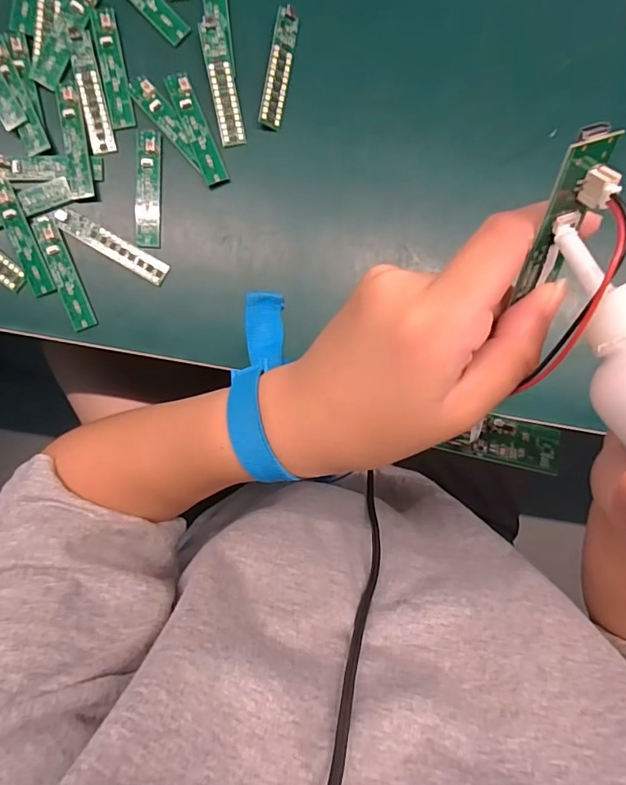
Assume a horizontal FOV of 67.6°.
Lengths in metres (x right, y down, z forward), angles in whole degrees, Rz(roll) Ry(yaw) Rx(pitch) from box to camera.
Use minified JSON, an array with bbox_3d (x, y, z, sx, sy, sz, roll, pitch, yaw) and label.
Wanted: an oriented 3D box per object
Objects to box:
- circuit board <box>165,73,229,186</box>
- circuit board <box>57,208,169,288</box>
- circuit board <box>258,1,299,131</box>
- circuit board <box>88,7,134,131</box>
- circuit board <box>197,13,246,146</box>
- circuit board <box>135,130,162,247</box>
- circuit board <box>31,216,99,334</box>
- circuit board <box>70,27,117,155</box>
[{"bbox_3d":[-0.086,-0.195,0.346,0.016,0.005,0.082,-23,95,-2],"label":"circuit board"},{"bbox_3d":[-0.149,-0.109,0.348,0.087,0.005,0.017,29,92,-5],"label":"circuit board"},{"bbox_3d":[-0.024,-0.241,0.346,0.017,0.004,0.086,9,94,-31],"label":"circuit board"},{"bbox_3d":[-0.147,-0.238,0.343,0.020,0.004,0.082,-10,94,-3],"label":"circuit board"},{"bbox_3d":[-0.066,-0.226,0.341,0.018,0.008,0.083,-11,94,-3],"label":"circuit board"},{"bbox_3d":[-0.123,-0.151,0.348,0.018,0.004,0.084,2,94,-4],"label":"circuit board"},{"bbox_3d":[-0.184,-0.088,0.347,0.017,0.004,0.084,-19,95,-2],"label":"circuit board"},{"bbox_3d":[-0.162,-0.221,0.341,0.018,0.004,0.086,-11,94,-3],"label":"circuit board"}]

